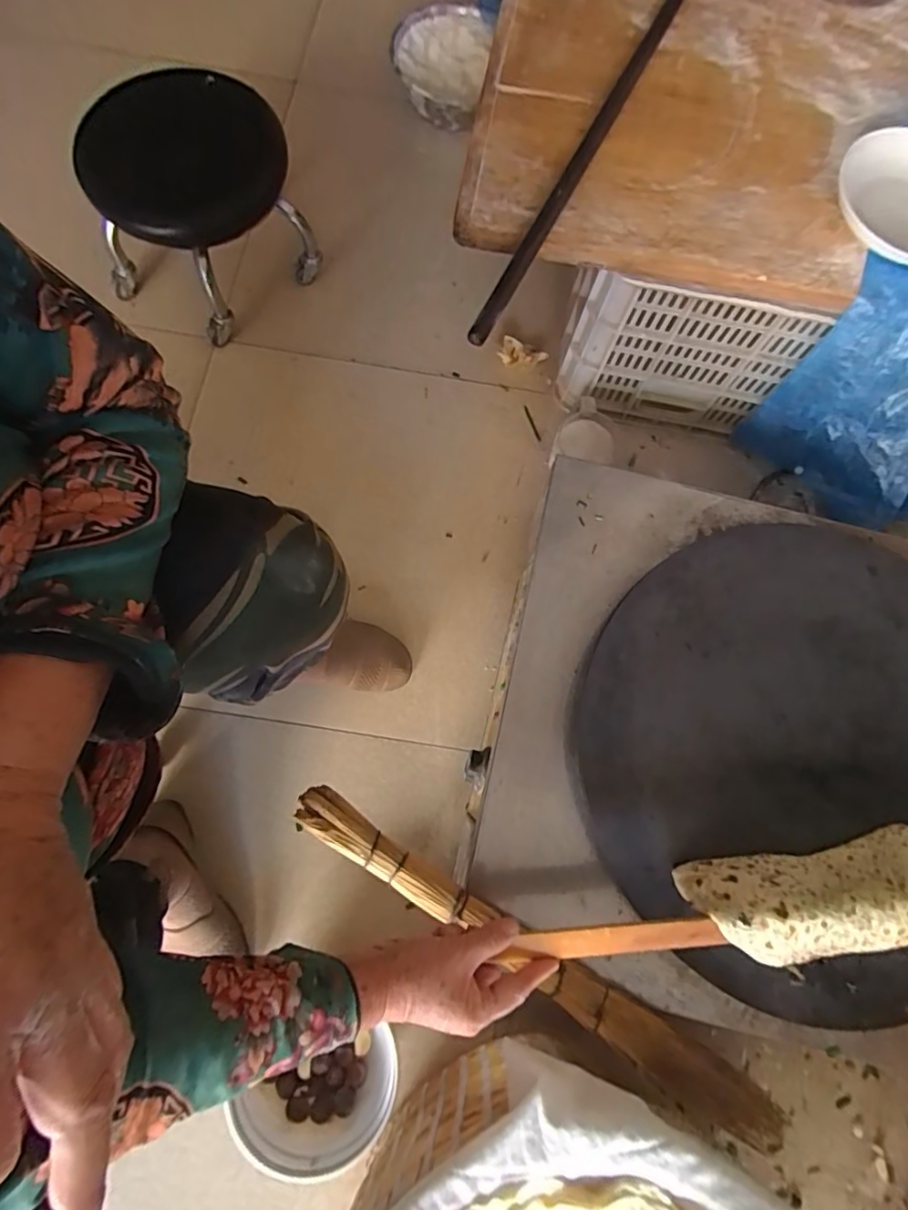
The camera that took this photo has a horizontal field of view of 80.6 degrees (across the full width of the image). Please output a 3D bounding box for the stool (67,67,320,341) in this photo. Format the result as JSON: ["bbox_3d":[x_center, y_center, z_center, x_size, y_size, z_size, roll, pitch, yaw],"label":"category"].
[{"bbox_3d":[-0.400,-0.606,0.842,0.293,0.220,0.248,-23,78,-8],"label":"stool"}]

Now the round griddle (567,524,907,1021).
[{"bbox_3d":[0.387,0.156,0.584,0.498,0.051,0.508,18,76,1],"label":"round griddle"}]

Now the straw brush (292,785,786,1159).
[{"bbox_3d":[0.079,0.351,0.534,0.557,0.033,0.051,34,77,5],"label":"straw brush"}]

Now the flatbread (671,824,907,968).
[{"bbox_3d":[0.354,0.281,0.507,0.259,0.075,0.086,-7,77,-5],"label":"flatbread"}]

